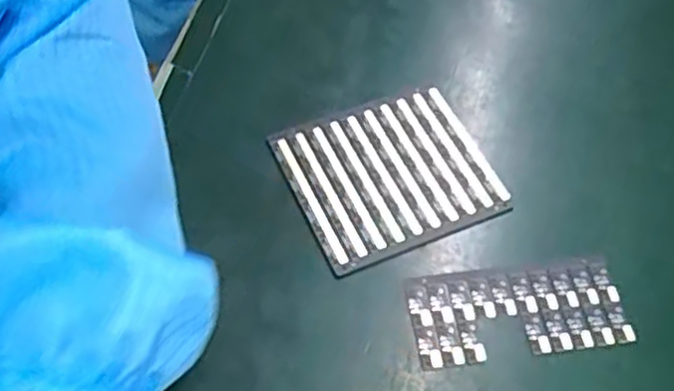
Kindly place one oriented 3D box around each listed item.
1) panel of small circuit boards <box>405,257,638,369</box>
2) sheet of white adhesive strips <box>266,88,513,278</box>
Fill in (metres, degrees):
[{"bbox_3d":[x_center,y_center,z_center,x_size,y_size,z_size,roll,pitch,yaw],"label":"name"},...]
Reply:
[{"bbox_3d":[0.084,0.053,0.337,0.098,0.004,0.043,-5,57,-7],"label":"panel of small circuit boards"},{"bbox_3d":[0.027,-0.012,0.376,0.098,0.005,0.086,-20,60,-16],"label":"sheet of white adhesive strips"}]

